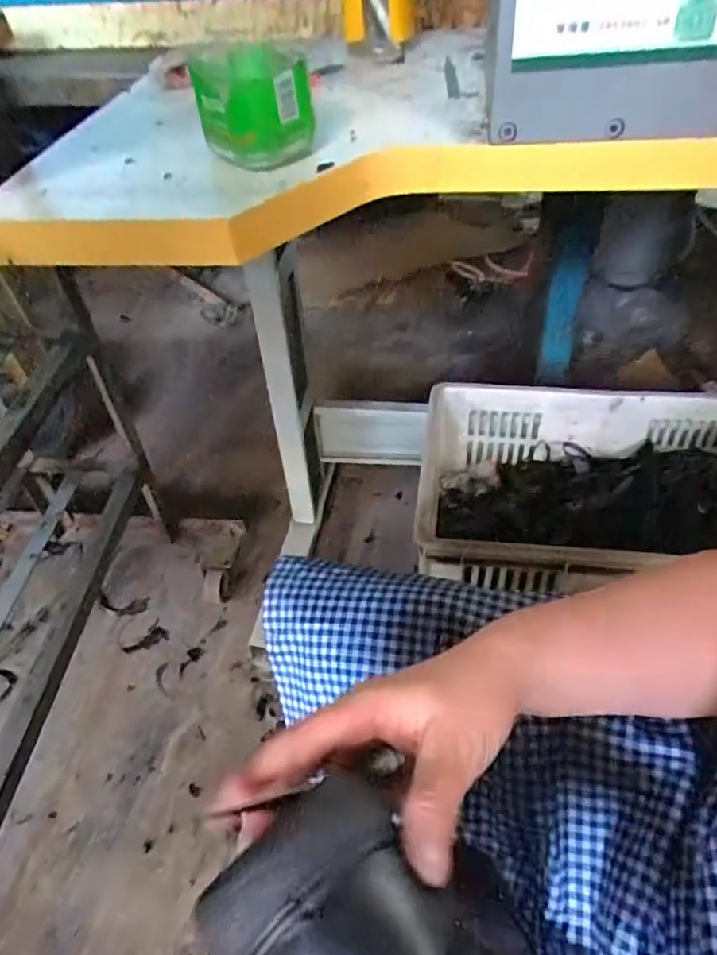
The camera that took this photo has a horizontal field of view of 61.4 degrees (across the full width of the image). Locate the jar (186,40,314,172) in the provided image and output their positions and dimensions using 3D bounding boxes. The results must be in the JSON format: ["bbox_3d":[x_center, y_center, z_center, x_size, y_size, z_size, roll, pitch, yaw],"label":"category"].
[{"bbox_3d":[-0.083,-0.294,0.479,0.086,0.065,0.099,-11,45,-7],"label":"jar"}]

